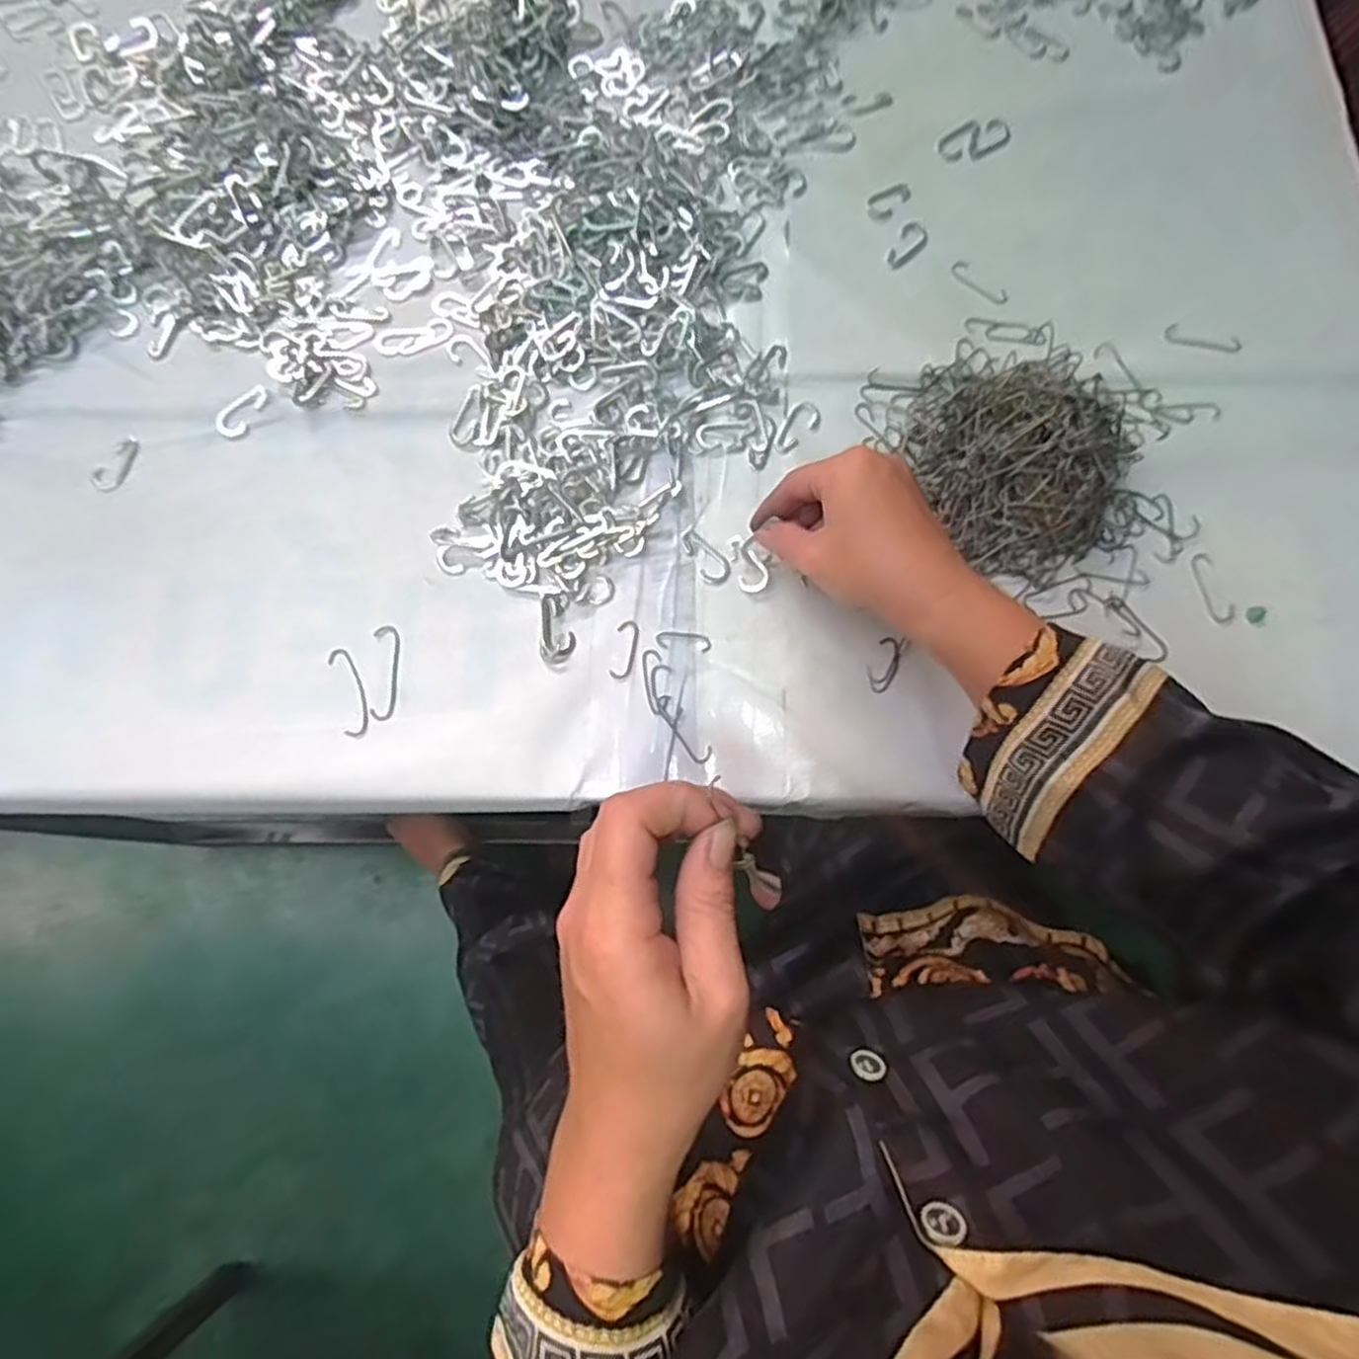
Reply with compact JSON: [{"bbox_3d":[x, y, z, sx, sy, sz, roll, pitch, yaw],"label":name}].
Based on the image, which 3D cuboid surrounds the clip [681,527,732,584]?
[{"bbox_3d":[0.015,-0.072,0.437,0.017,0.004,0.037,-27,76,-6],"label":"clip"}]

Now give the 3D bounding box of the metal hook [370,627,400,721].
[{"bbox_3d":[-0.164,-0.004,0.424,0.014,0.004,0.053,-4,75,0],"label":"metal hook"}]

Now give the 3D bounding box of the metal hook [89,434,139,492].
[{"bbox_3d":[-0.339,-0.130,0.459,0.020,0.004,0.038,32,78,9],"label":"metal hook"}]

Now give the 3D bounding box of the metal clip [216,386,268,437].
[{"bbox_3d":[-0.265,-0.163,0.462,0.021,0.004,0.036,32,78,9],"label":"metal clip"}]

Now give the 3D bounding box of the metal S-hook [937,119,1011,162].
[{"bbox_3d":[0.200,-0.365,0.517,0.051,0.005,0.028,-28,76,-7],"label":"metal S-hook"}]

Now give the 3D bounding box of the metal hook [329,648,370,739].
[{"bbox_3d":[-0.182,0.006,0.420,0.015,0.004,0.052,-19,76,-4],"label":"metal hook"}]

